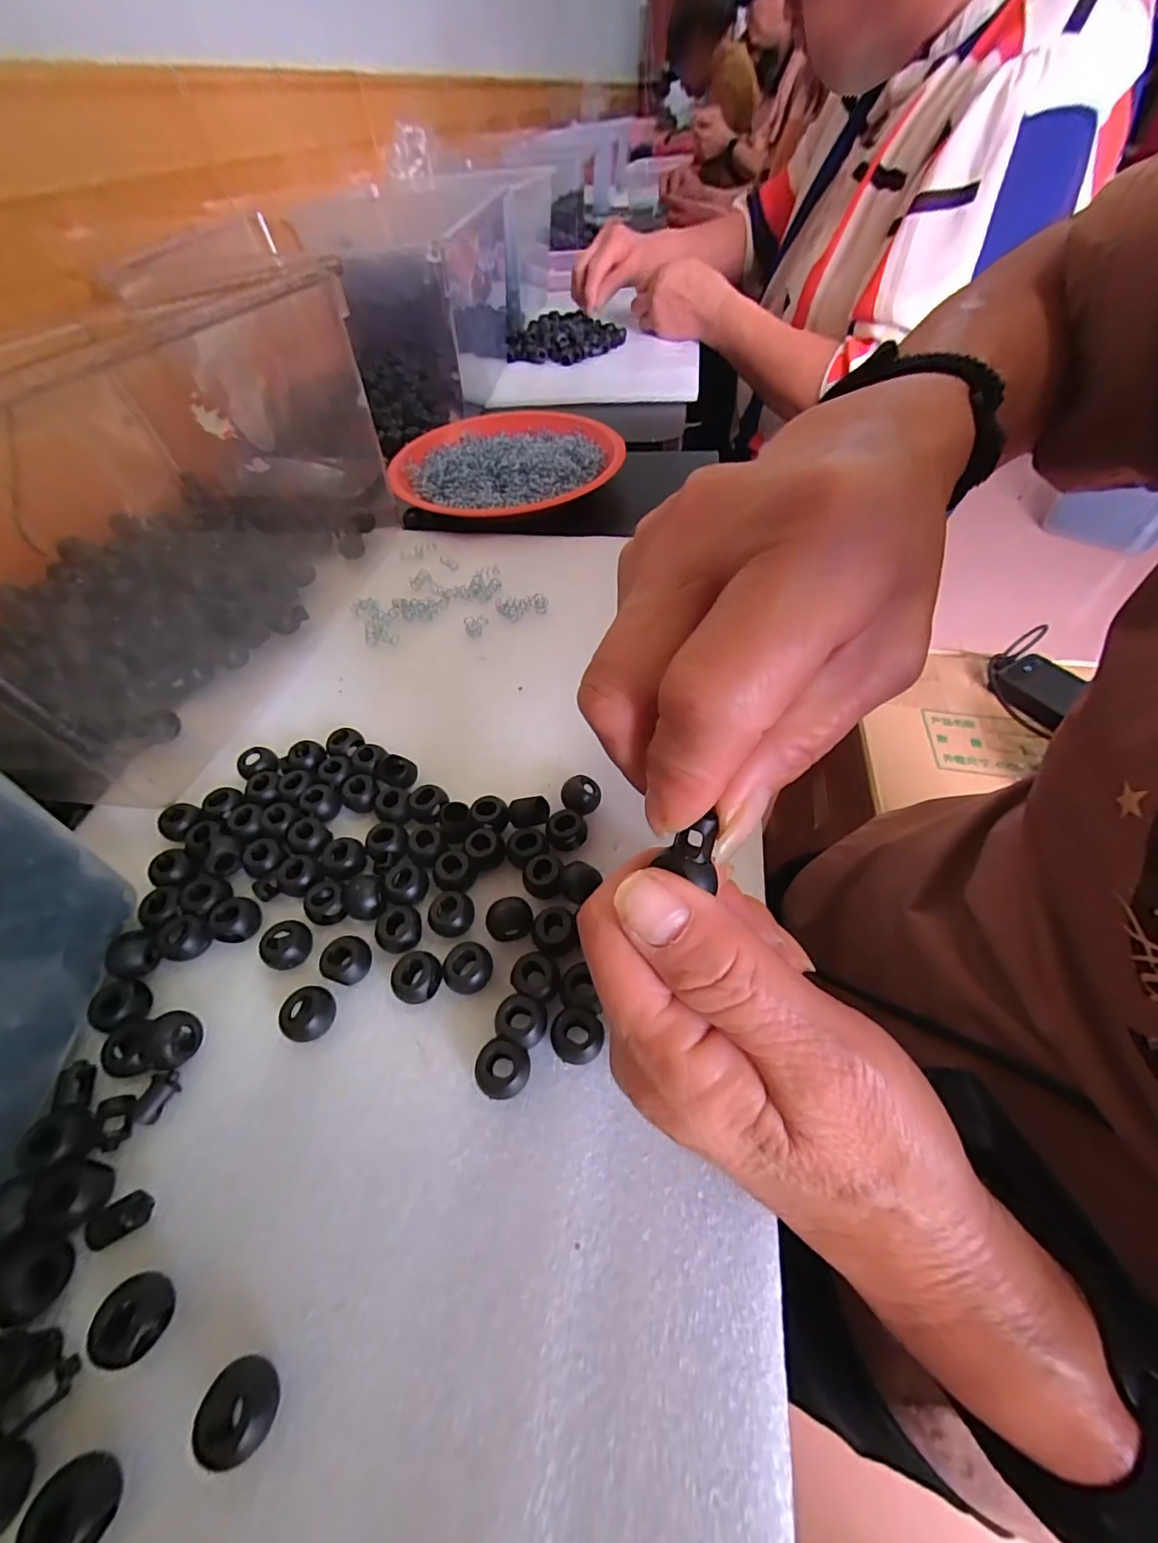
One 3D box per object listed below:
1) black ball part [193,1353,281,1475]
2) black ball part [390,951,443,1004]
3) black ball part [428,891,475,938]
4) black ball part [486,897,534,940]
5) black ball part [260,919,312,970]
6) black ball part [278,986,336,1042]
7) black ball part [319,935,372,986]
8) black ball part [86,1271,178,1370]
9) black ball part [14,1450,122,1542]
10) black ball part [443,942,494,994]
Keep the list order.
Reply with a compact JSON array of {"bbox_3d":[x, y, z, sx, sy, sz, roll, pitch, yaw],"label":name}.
[{"bbox_3d":[-0.092,0.174,0.143,0.017,0.013,0.019,-13,53,-7],"label":"black ball part"},{"bbox_3d":[-0.062,0.081,0.204,0.016,0.016,0.018,6,53,7],"label":"black ball part"},{"bbox_3d":[-0.053,0.061,0.220,0.018,0.012,0.017,-4,52,0],"label":"black ball part"},{"bbox_3d":[-0.028,0.062,0.216,0.018,0.015,0.014,-7,52,-3],"label":"black ball part"},{"bbox_3d":[-0.121,0.072,0.218,0.016,0.014,0.019,19,56,16],"label":"black ball part"},{"bbox_3d":[-0.103,0.094,0.201,0.018,0.014,0.018,-1,52,2],"label":"black ball part"},{"bbox_3d":[-0.093,0.078,0.212,0.018,0.016,0.017,-1,52,2],"label":"black ball part"},{"bbox_3d":[-0.129,0.160,0.154,0.017,0.015,0.019,-22,55,-13],"label":"black ball part"},{"bbox_3d":[-0.130,0.192,0.134,0.019,0.012,0.019,-1,52,2],"label":"black ball part"},{"bbox_3d":[-0.043,0.078,0.205,0.018,0.016,0.019,-1,52,2],"label":"black ball part"}]

